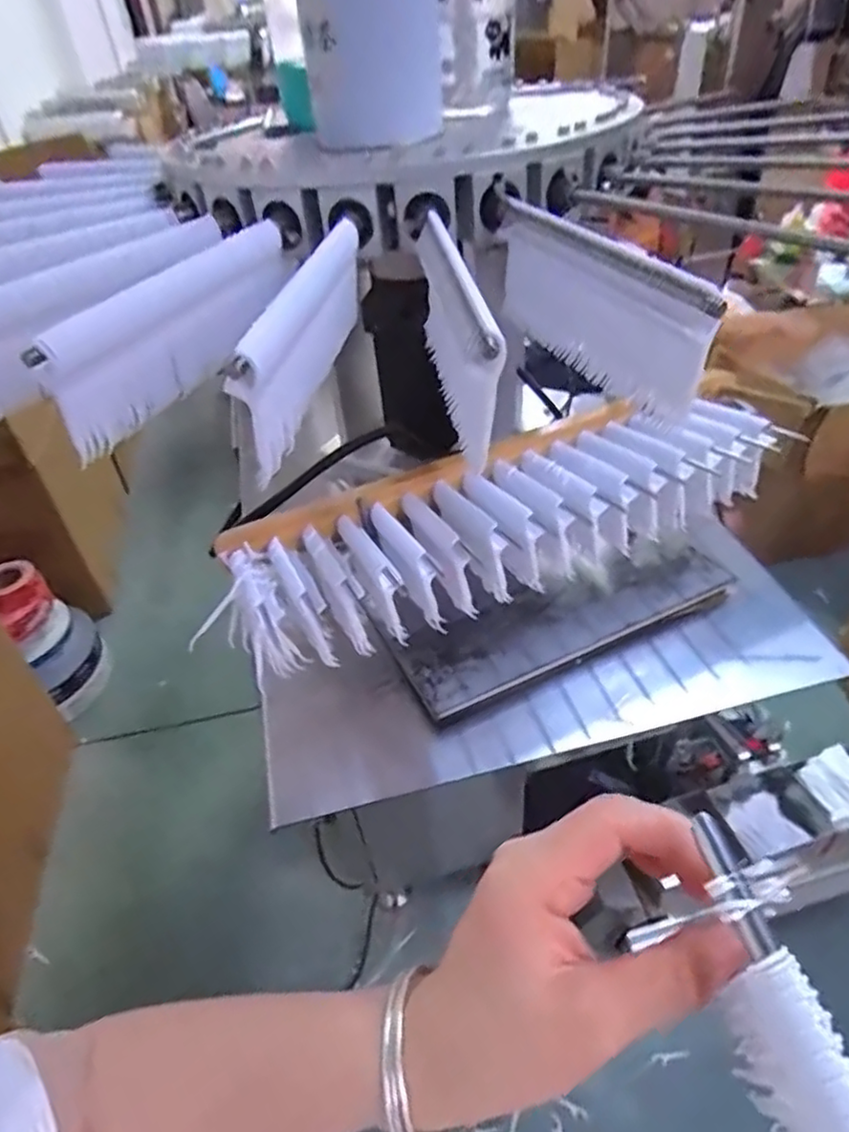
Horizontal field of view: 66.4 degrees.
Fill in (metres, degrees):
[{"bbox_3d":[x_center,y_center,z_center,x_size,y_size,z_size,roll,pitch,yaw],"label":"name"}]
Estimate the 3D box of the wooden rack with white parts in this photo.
[{"bbox_3d":[0.064,-0.029,0.536,0.425,0.119,0.116,-21,44,-16],"label":"wooden rack with white parts"}]

